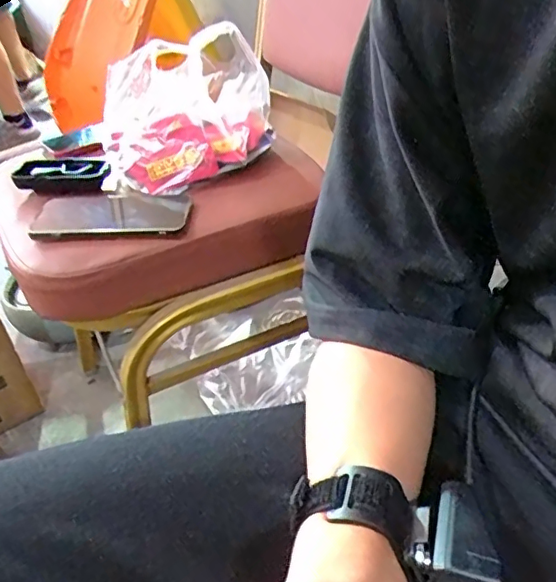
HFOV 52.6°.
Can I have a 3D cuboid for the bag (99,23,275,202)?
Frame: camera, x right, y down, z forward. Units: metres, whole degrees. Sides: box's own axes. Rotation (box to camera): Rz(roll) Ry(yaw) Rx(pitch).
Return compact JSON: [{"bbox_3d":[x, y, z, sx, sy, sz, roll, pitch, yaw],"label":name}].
[{"bbox_3d":[-0.122,-0.232,0.704,0.213,0.136,0.175,-19,39,-15],"label":"bag"}]

